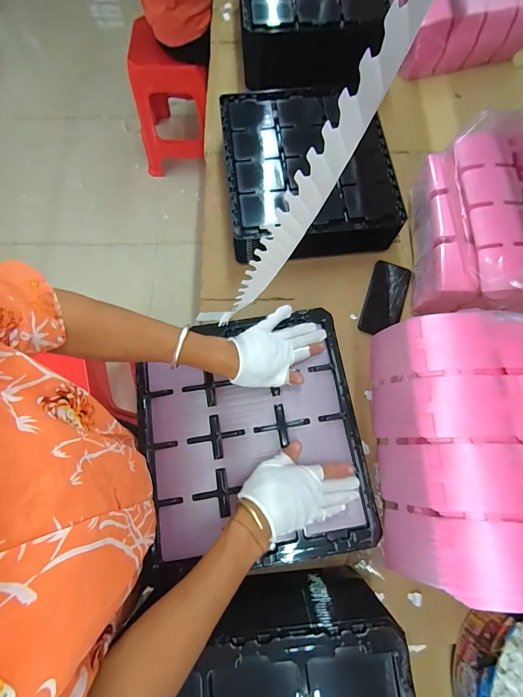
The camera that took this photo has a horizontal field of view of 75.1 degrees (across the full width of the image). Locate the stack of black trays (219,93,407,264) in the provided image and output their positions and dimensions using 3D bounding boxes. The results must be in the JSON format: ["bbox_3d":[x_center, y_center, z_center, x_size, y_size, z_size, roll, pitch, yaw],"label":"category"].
[{"bbox_3d":[0.099,-0.391,0.751,0.347,0.095,0.377,-6,73,-2],"label":"stack of black trays"}]

